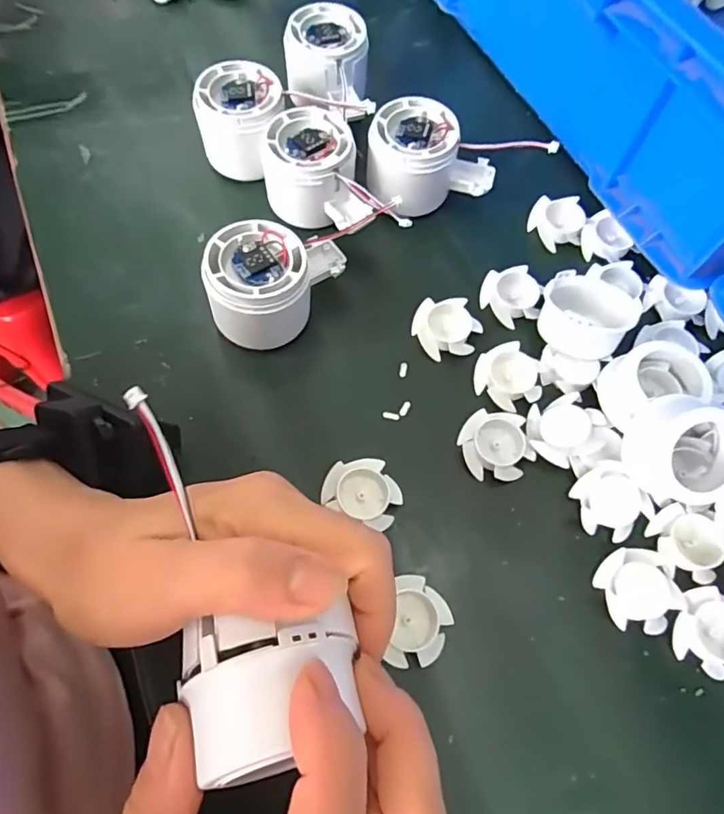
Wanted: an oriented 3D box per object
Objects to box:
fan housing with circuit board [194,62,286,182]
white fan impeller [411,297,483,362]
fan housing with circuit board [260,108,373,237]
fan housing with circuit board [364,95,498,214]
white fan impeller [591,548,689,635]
[{"bbox_3d":[-0.080,-0.194,0.366,0.059,0.054,0.058,14,67,5],"label":"fan housing with circuit board"},{"bbox_3d":[0.053,-0.049,0.330,0.037,0.014,0.037,1,67,-1],"label":"white fan impeller"},{"bbox_3d":[-0.034,-0.153,0.347,0.062,0.049,0.060,-11,68,-6],"label":"fan housing with circuit board"},{"bbox_3d":[0.043,-0.165,0.358,0.085,0.052,0.054,-11,68,-6],"label":"fan housing with circuit board"},{"bbox_3d":[0.144,0.093,0.273,0.041,0.010,0.040,-15,68,-8],"label":"white fan impeller"}]

